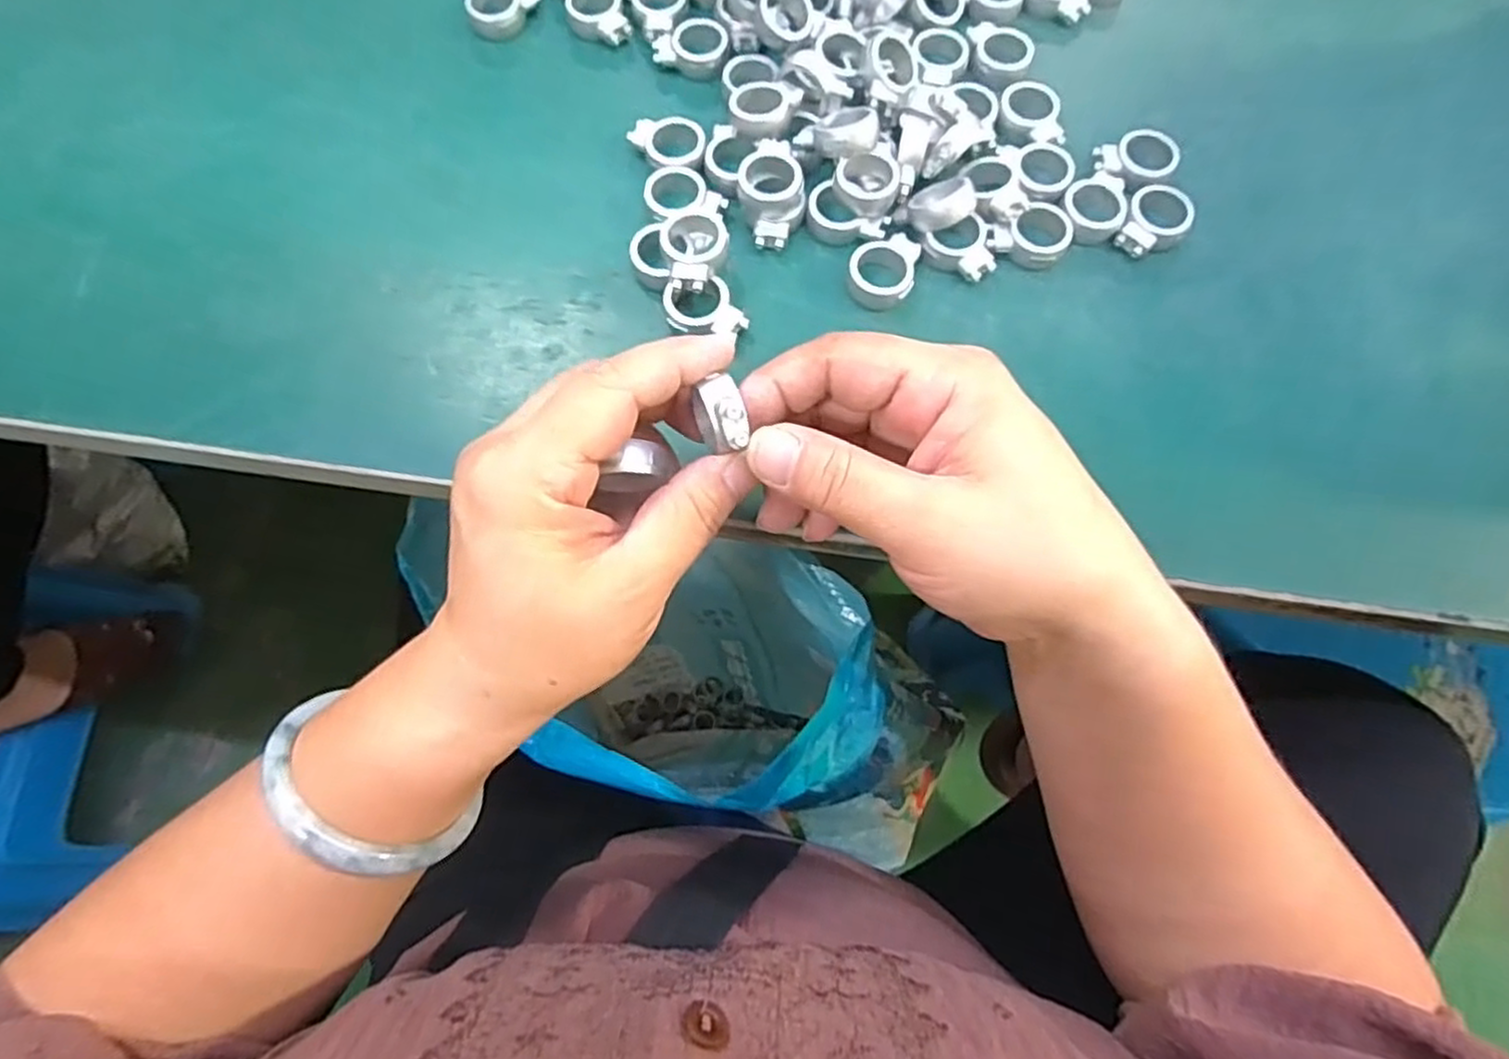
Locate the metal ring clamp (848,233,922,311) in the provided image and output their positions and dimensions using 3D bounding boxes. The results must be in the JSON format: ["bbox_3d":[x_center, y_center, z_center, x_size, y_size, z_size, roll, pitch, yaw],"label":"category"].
[{"bbox_3d":[0.052,-0.105,0.292,0.026,0.011,0.033,14,74,4],"label":"metal ring clamp"}]

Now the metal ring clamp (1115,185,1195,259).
[{"bbox_3d":[0.164,-0.125,0.298,0.026,0.011,0.032,36,77,10],"label":"metal ring clamp"}]

